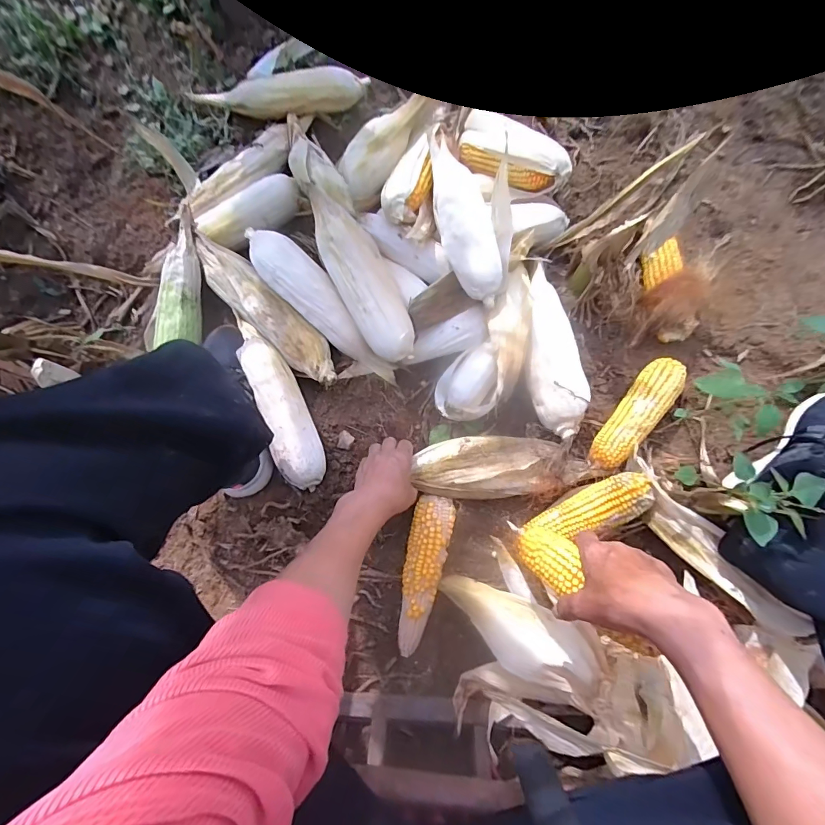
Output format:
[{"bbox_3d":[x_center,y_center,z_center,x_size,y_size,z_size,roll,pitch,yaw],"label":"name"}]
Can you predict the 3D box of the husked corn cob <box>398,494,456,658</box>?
[{"bbox_3d":[0.013,0.217,0.562,0.054,0.047,0.201,13,79,4],"label":"husked corn cob"}]

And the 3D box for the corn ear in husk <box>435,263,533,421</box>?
[{"bbox_3d":[0.121,-0.098,0.598,0.101,0.071,0.248,27,96,7],"label":"corn ear in husk"}]

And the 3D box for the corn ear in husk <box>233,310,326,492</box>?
[{"bbox_3d":[-0.186,-0.019,0.582,0.059,0.066,0.259,-21,78,-3],"label":"corn ear in husk"}]

